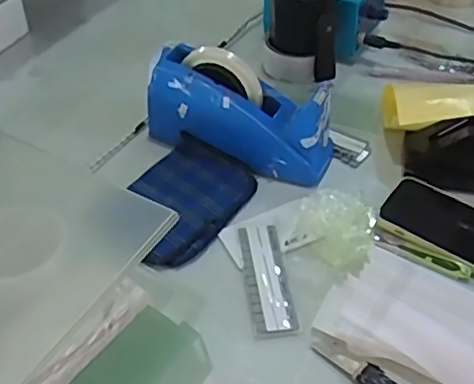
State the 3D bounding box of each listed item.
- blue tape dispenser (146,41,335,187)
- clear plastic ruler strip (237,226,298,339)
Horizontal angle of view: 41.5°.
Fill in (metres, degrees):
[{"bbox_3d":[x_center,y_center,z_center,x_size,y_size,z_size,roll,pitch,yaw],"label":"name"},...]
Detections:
[{"bbox_3d":[0.003,-0.092,0.702,0.214,0.105,0.066,15,47,13],"label":"blue tape dispenser"},{"bbox_3d":[0.028,0.081,0.603,0.041,0.010,0.130,-4,46,-6],"label":"clear plastic ruler strip"}]

